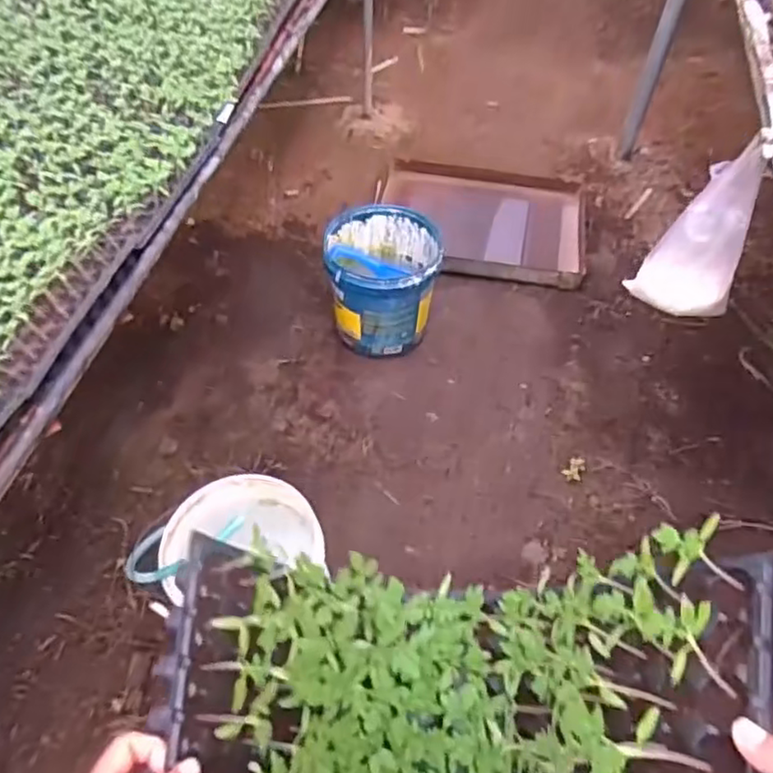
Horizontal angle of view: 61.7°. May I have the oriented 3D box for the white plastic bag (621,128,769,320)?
[{"bbox_3d":[0.646,-0.304,1.319,0.104,0.383,0.184,-34,60,-25],"label":"white plastic bag"}]

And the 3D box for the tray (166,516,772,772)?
[{"bbox_3d":[0.029,0.254,0.439,0.372,0.220,0.281,8,55,6],"label":"tray"}]

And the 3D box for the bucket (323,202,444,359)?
[{"bbox_3d":[-0.006,-0.294,1.838,0.298,0.320,0.320,1,52,-1],"label":"bucket"}]

